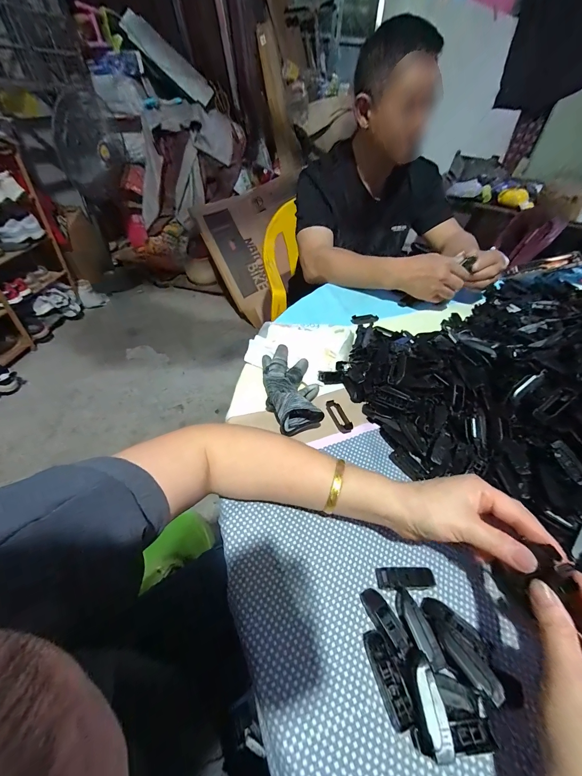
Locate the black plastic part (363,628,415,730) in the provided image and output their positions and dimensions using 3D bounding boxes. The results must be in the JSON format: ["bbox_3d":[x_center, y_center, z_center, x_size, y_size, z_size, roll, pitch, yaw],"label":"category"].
[{"bbox_3d":[0.077,0.229,0.242,0.018,0.012,0.057,-10,46,-14],"label":"black plastic part"}]

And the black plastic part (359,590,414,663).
[{"bbox_3d":[0.082,0.203,0.266,0.019,0.014,0.051,-16,48,-19],"label":"black plastic part"}]

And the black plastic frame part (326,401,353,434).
[{"bbox_3d":[0.066,0.039,0.421,0.021,0.009,0.054,-11,47,-16],"label":"black plastic frame part"}]

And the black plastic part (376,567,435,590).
[{"bbox_3d":[0.109,0.180,0.287,0.053,0.013,0.016,1,44,-3],"label":"black plastic part"}]

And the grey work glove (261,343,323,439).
[{"bbox_3d":[0.000,-0.008,0.422,0.071,0.042,0.144,-4,45,-8],"label":"grey work glove"}]

